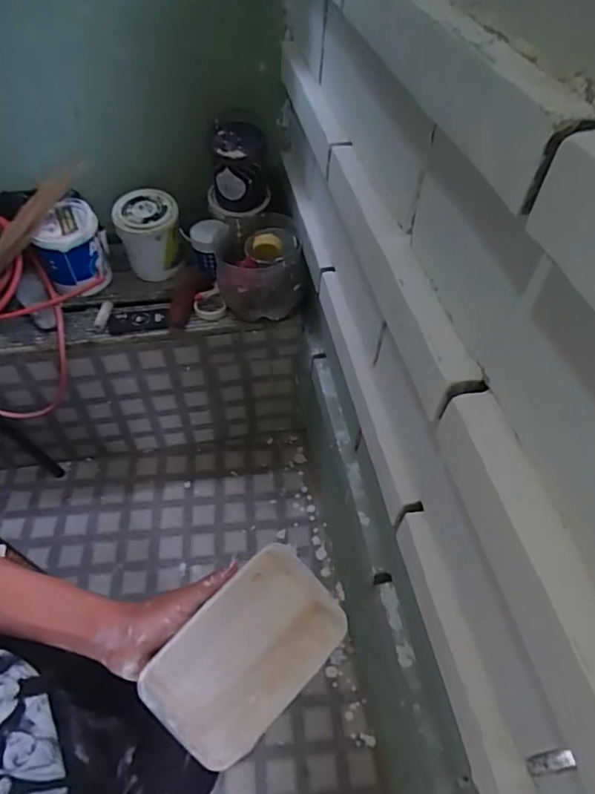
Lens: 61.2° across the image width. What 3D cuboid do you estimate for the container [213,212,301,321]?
[{"bbox_3d":[-0.103,-0.353,1.374,0.229,0.195,0.215,-3,50,-4],"label":"container"}]

